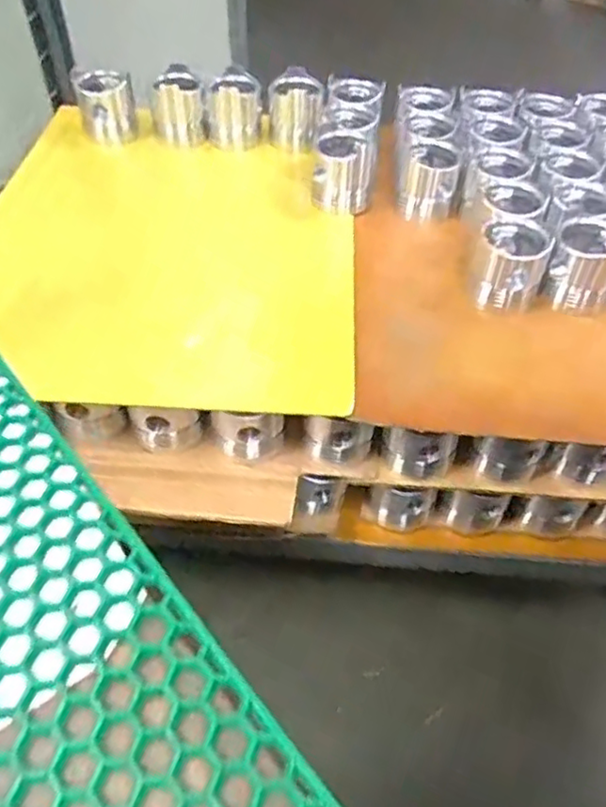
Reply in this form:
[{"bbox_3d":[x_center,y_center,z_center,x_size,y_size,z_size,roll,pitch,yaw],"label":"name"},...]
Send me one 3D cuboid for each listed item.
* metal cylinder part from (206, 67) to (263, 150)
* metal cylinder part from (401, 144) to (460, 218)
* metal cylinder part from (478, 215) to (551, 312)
[{"bbox_3d":[-0.106,-0.464,1.005,0.084,0.092,0.082,1,47,0],"label":"metal cylinder part"},{"bbox_3d":[0.175,-0.304,0.892,0.073,0.084,0.068,8,47,6],"label":"metal cylinder part"},{"bbox_3d":[0.247,-0.163,0.768,0.080,0.081,0.092,17,49,14],"label":"metal cylinder part"}]

